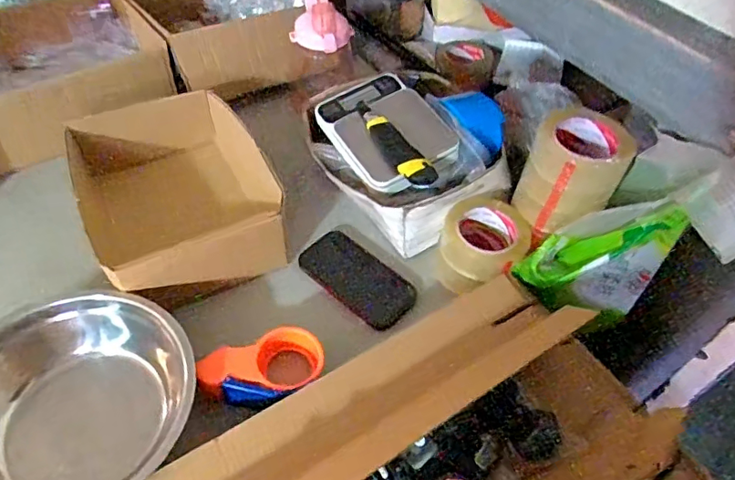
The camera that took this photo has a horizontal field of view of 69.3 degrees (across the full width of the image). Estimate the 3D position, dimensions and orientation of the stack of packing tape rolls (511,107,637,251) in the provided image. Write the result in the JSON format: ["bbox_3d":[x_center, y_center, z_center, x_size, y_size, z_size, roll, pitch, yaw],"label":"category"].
[{"bbox_3d":[0.255,-0.081,0.685,0.111,0.121,0.112,-29,58,-25],"label":"stack of packing tape rolls"}]

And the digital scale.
[{"bbox_3d":[0.029,-0.169,0.797,0.151,0.032,0.217,-30,58,-10],"label":"digital scale"}]

